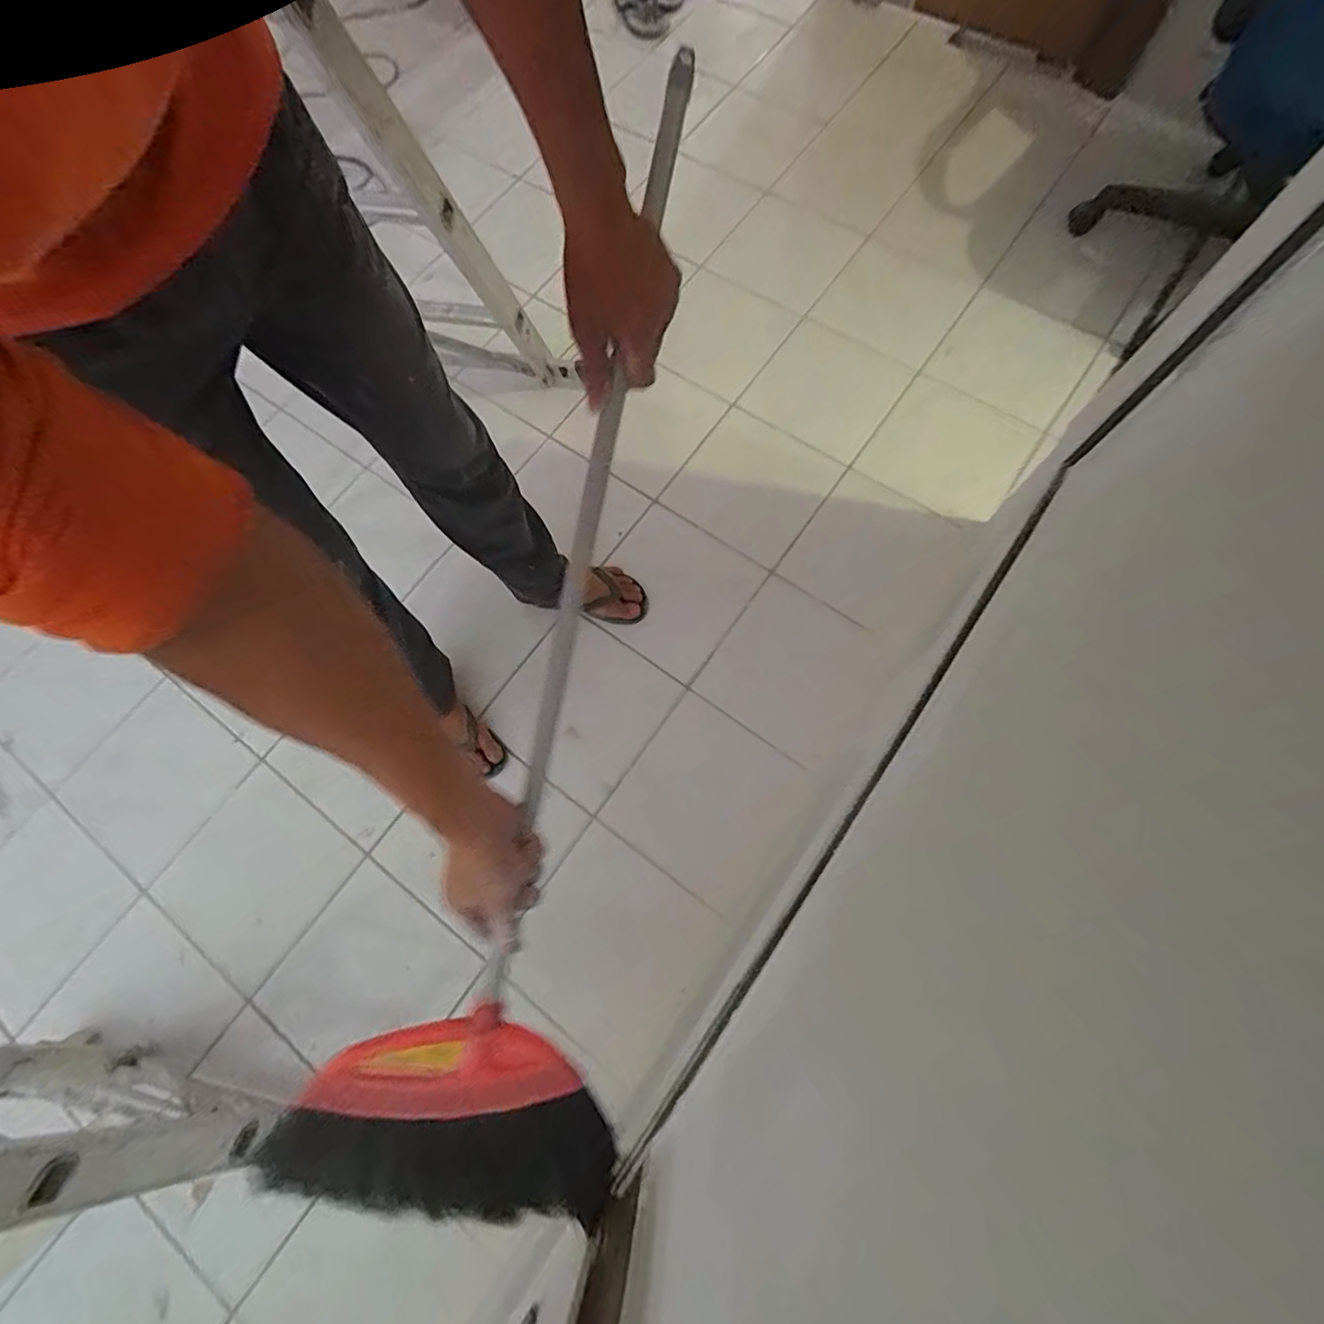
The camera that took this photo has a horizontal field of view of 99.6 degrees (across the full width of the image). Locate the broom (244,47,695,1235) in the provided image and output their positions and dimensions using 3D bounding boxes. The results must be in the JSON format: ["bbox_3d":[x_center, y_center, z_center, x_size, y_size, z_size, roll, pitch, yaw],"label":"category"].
[{"bbox_3d":[-0.090,0.018,0.489,0.312,0.071,1.023,13,93,5],"label":"broom"}]

